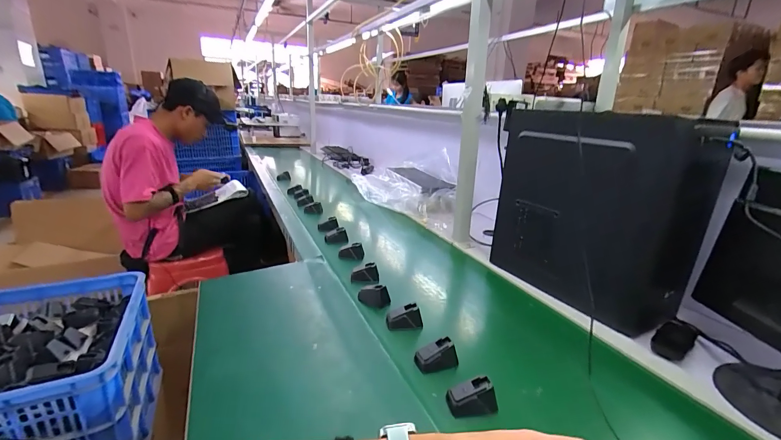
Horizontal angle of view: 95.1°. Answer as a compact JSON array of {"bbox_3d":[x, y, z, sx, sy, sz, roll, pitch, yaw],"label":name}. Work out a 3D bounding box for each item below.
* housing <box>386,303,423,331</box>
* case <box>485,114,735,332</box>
[{"bbox_3d":[0.027,0.190,0.691,0.065,0.045,0.028,0,18,-8],"label":"housing"},{"bbox_3d":[0.412,-0.031,0.809,0.182,0.389,0.427,-7,20,-26],"label":"case"}]

